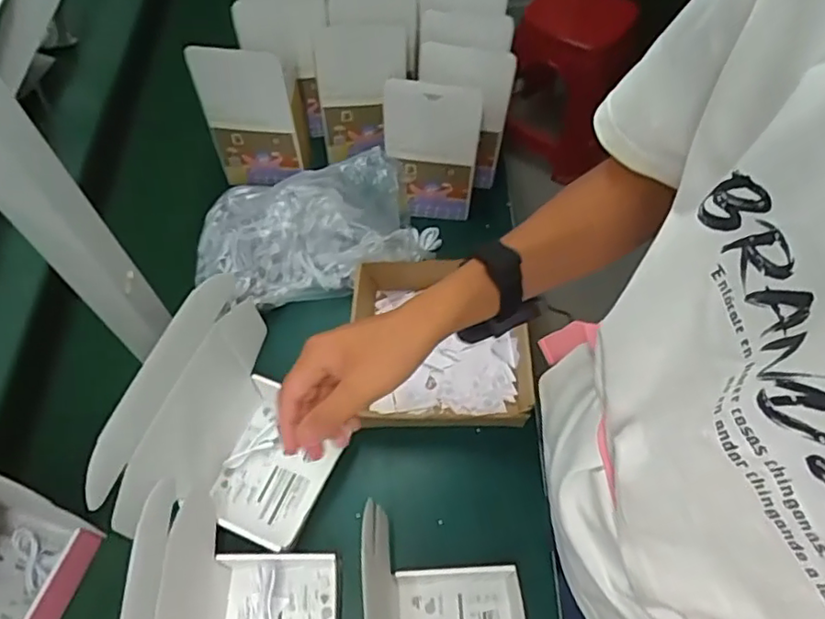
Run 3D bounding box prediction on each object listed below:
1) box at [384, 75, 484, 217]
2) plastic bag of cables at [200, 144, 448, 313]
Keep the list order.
[{"bbox_3d":[0.025,-0.205,0.806,0.117,0.229,0.023,0,59,0],"label":"box"},{"bbox_3d":[-0.126,-0.109,0.784,0.320,0.156,0.173,-1,59,-1],"label":"plastic bag of cables"}]

